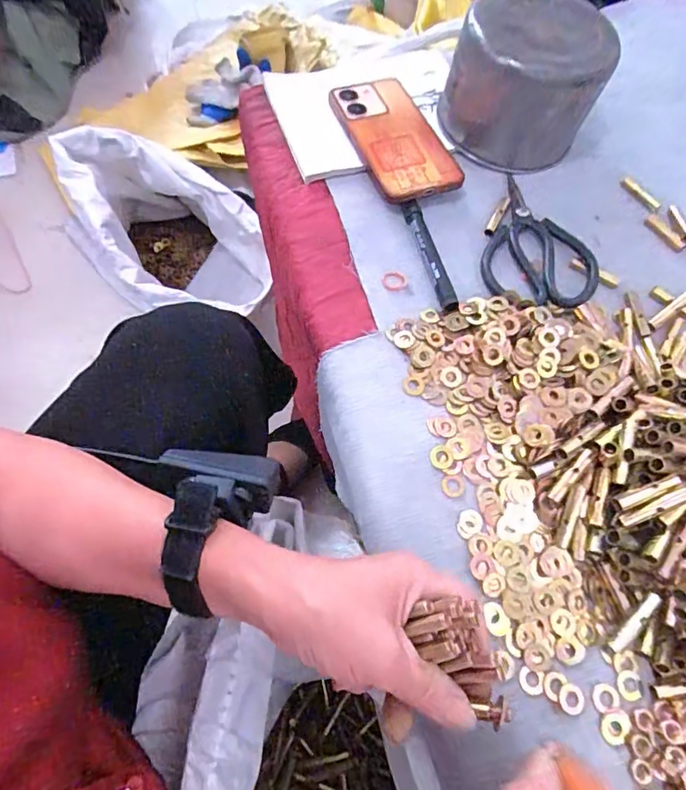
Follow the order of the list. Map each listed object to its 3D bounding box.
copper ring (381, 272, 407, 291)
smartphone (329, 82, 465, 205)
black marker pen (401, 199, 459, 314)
[{"bbox_3d":[0.044,-0.098,0.433,0.021,0.004,0.019,10,64,2],"label":"copper ring"},{"bbox_3d":[0.049,-0.250,0.484,0.075,0.013,0.154,-19,68,-6],"label":"smartphone"},{"bbox_3d":[0.075,-0.121,0.432,0.016,0.010,0.115,-13,66,-9],"label":"black marker pen"}]

